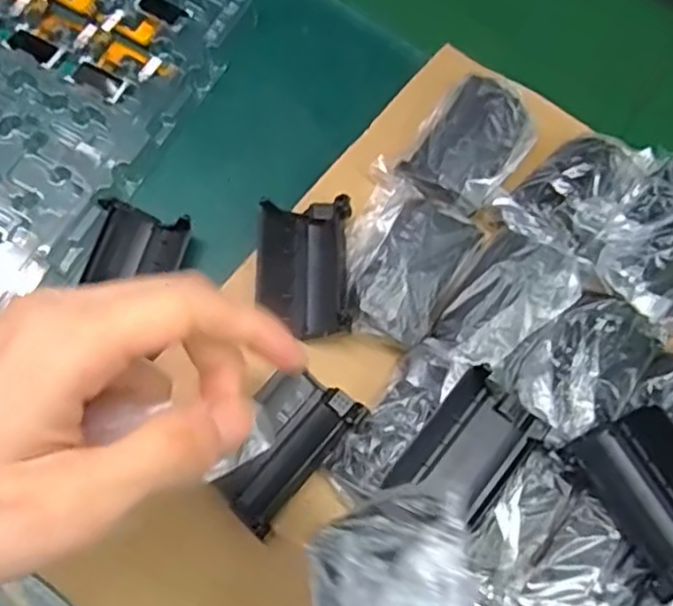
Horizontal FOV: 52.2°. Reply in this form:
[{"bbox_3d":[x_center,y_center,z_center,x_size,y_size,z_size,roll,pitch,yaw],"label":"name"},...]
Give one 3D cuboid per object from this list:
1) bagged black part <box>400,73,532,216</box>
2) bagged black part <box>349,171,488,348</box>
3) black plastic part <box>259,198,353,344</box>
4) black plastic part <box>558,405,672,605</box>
[{"bbox_3d":[0.070,-0.084,0.355,0.051,0.014,0.075,36,73,12],"label":"bagged black part"},{"bbox_3d":[0.031,-0.022,0.335,0.061,0.019,0.079,29,72,10],"label":"bagged black part"},{"bbox_3d":[-0.016,-0.018,0.338,0.045,0.021,0.070,-1,70,-1],"label":"black plastic part"},{"bbox_3d":[0.136,0.083,0.294,0.048,0.018,0.070,-31,73,-11],"label":"black plastic part"}]

